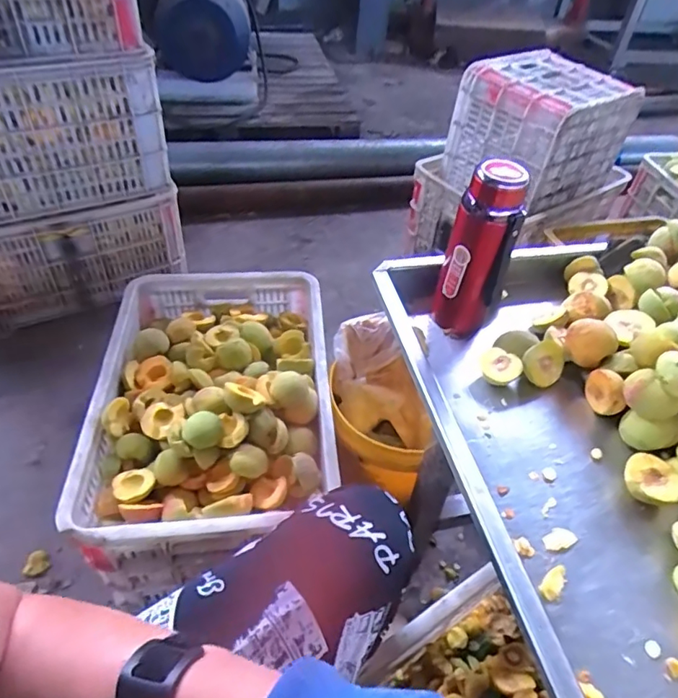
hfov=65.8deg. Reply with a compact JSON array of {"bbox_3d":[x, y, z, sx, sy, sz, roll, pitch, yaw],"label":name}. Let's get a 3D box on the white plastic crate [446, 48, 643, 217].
[{"bbox_3d":[0.479,-0.522,1.253,0.360,0.265,0.254,-24,51,-27],"label":"white plastic crate"}]

